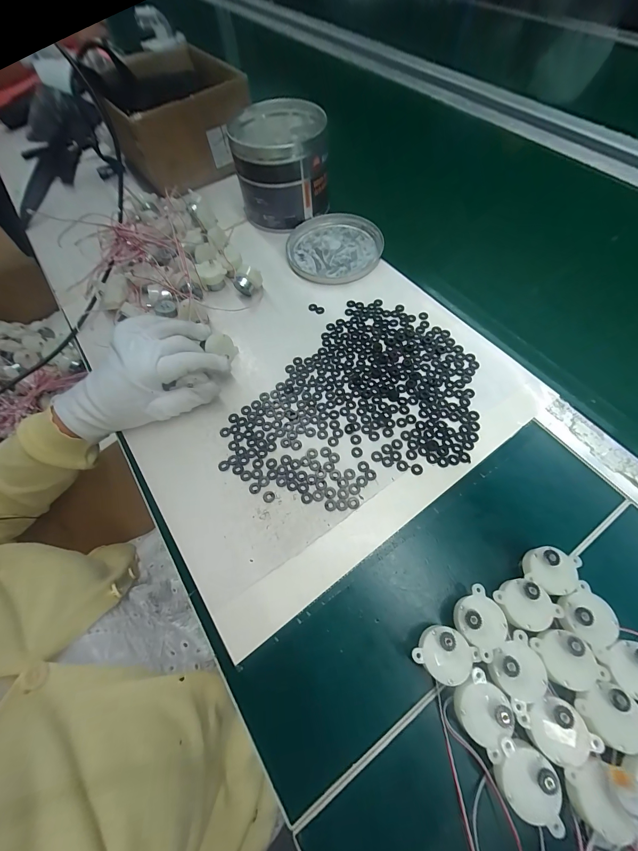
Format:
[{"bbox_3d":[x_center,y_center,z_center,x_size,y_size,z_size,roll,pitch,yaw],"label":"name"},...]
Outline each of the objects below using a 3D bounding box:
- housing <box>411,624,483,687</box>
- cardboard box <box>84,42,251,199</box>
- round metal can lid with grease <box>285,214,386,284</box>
[{"bbox_3d":[0.086,0.158,0.219,0.035,0.031,0.032,-1,64,2],"label":"housing"},{"bbox_3d":[-0.244,-0.510,0.517,0.193,0.121,0.264,-29,66,-11],"label":"cardboard box"},{"bbox_3d":[0.025,-0.252,0.440,0.139,0.011,0.139,-1,64,2],"label":"round metal can lid with grease"}]

